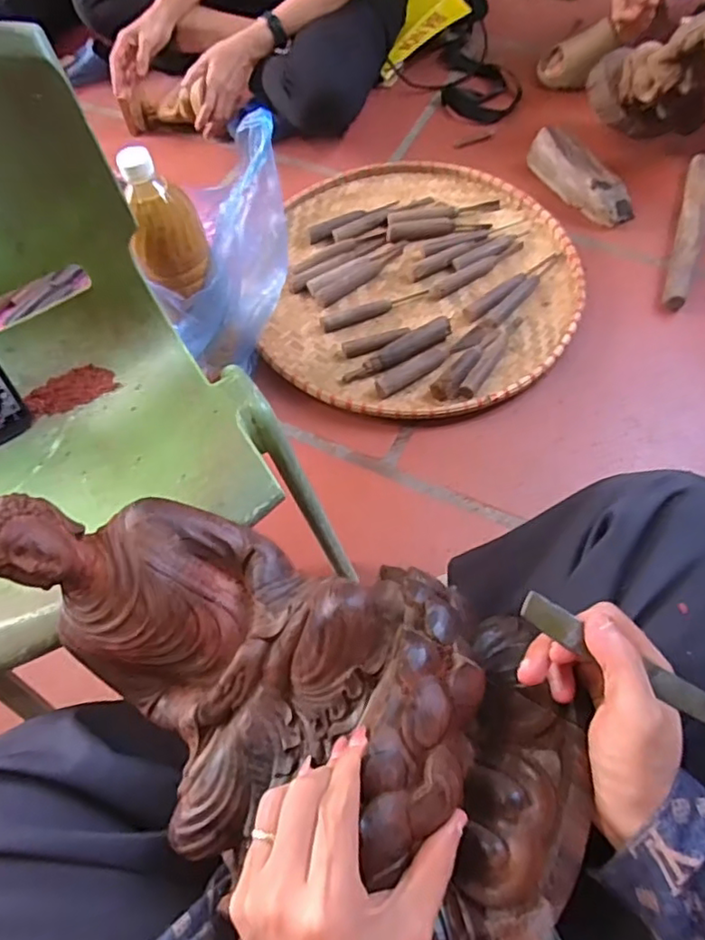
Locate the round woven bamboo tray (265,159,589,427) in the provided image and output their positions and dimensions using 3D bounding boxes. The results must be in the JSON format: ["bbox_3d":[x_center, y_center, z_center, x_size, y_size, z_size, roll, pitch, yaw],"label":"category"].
[{"bbox_3d":[0.109,-0.286,0.917,0.433,0.029,0.486,3,64,4],"label":"round woven bamboo tray"}]

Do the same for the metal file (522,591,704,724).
[{"bbox_3d":[0.175,0.118,0.315,0.187,0.007,0.016,29,68,10],"label":"metal file"}]

